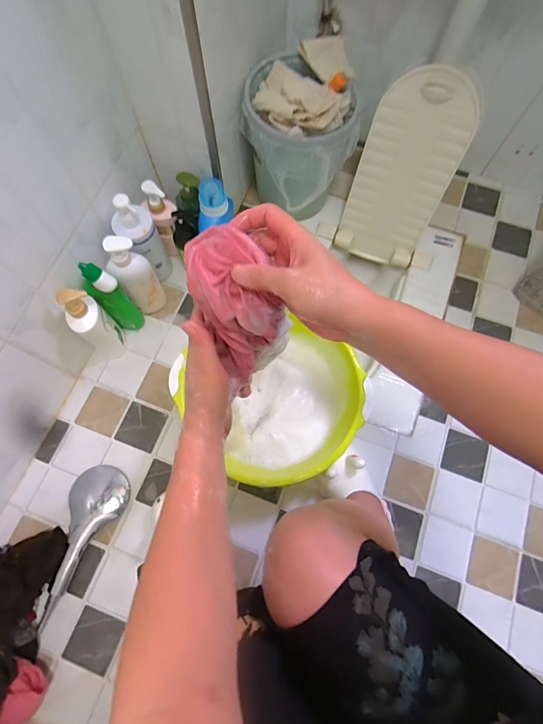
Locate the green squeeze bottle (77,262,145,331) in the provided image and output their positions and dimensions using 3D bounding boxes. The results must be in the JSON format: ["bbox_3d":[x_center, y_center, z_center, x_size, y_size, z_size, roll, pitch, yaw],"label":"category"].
[{"bbox_3d":[-0.340,-0.133,0.803,0.056,0.227,0.057,40,77,11],"label":"green squeeze bottle"}]

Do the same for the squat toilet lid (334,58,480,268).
[{"bbox_3d":[0.307,-0.433,0.880,0.206,0.414,0.024,20,46,5],"label":"squat toilet lid"}]

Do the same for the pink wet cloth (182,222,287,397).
[{"bbox_3d":[-0.031,-0.040,0.388,0.083,0.199,0.058,-19,54,-6],"label":"pink wet cloth"}]

